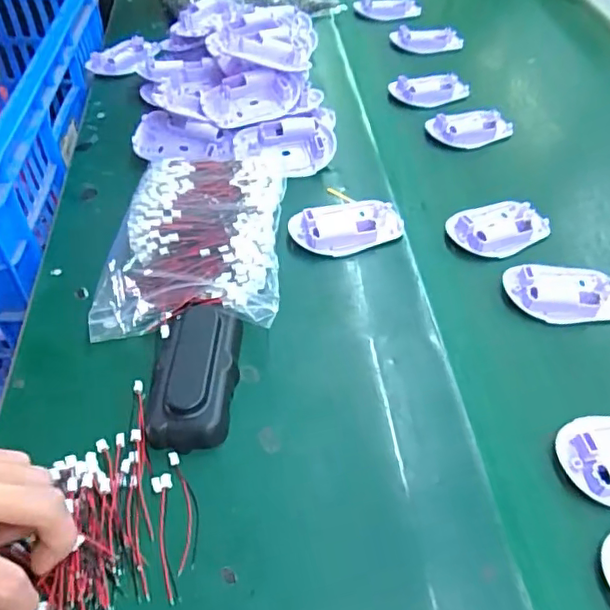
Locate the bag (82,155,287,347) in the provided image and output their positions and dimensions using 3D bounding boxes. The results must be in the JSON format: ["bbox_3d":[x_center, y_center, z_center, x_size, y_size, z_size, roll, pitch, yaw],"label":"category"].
[{"bbox_3d":[-0.086,-0.053,0.463,0.133,0.040,0.180,2,49,0],"label":"bag"}]

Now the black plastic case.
[{"bbox_3d":[-0.072,0.044,0.378,0.052,0.029,0.099,1,49,0],"label":"black plastic case"}]

